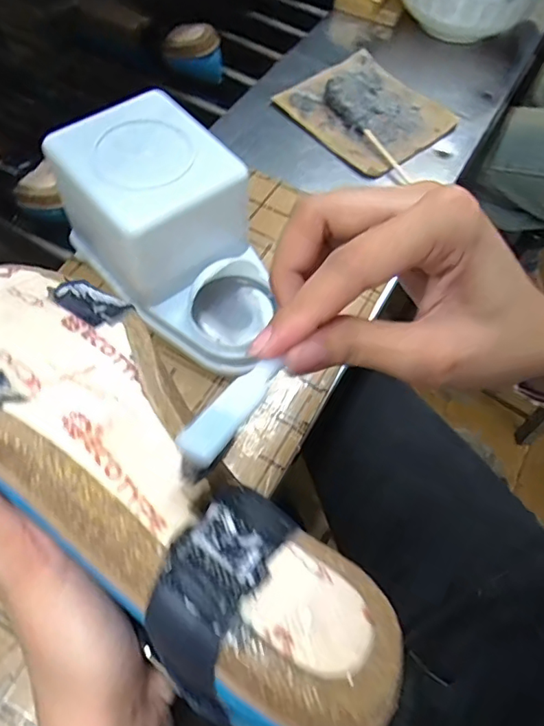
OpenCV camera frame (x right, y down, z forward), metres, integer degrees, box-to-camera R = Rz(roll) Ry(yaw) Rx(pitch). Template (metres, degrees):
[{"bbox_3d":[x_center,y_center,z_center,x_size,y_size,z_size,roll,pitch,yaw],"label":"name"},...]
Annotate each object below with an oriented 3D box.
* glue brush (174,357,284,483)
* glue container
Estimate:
[{"bbox_3d":[-0.013,0.015,0.174,0.013,0.007,0.059,22,41,16],"label":"glue brush"},{"bbox_3d":[-0.063,-0.082,0.373,0.106,0.107,0.186,-36,71,-17],"label":"glue container"}]

